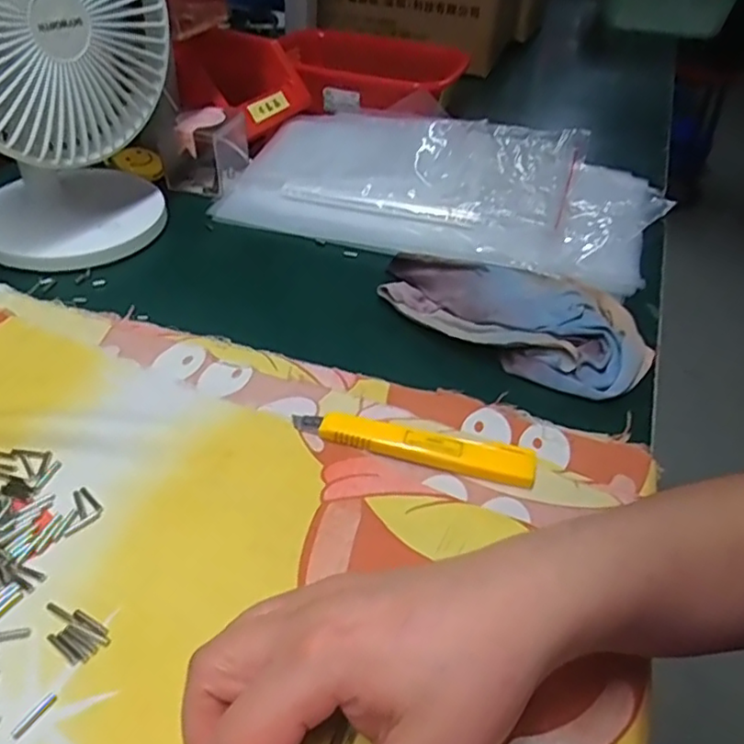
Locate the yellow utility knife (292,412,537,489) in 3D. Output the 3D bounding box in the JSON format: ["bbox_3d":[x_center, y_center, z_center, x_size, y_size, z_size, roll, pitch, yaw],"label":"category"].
[{"bbox_3d":[0.022,0.037,0.333,0.127,0.012,0.020,13,43,9],"label":"yellow utility knife"}]

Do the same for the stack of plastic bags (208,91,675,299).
[{"bbox_3d":[0.065,-0.165,0.545,0.346,0.042,0.226,19,44,15],"label":"stack of plastic bags"}]

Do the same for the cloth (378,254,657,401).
[{"bbox_3d":[0.091,-0.040,0.421,0.178,0.023,0.093,25,46,20],"label":"cloth"}]

